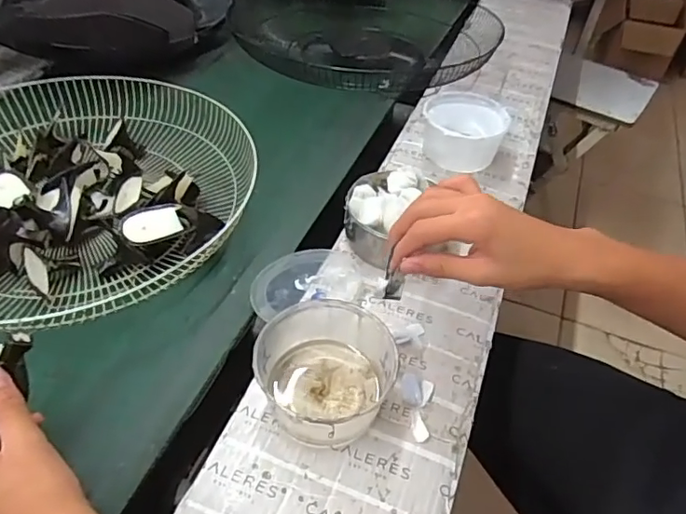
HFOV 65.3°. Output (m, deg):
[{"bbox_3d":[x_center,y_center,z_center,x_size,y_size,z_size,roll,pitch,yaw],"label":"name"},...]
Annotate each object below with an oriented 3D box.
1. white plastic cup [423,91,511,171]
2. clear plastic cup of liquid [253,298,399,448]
[{"bbox_3d":[0.168,-0.173,0.752,0.109,0.064,0.122,9,45,4],"label":"white plastic cup"},{"bbox_3d":[-0.015,0.097,0.468,0.111,0.063,0.110,2,45,-2],"label":"clear plastic cup of liquid"}]

